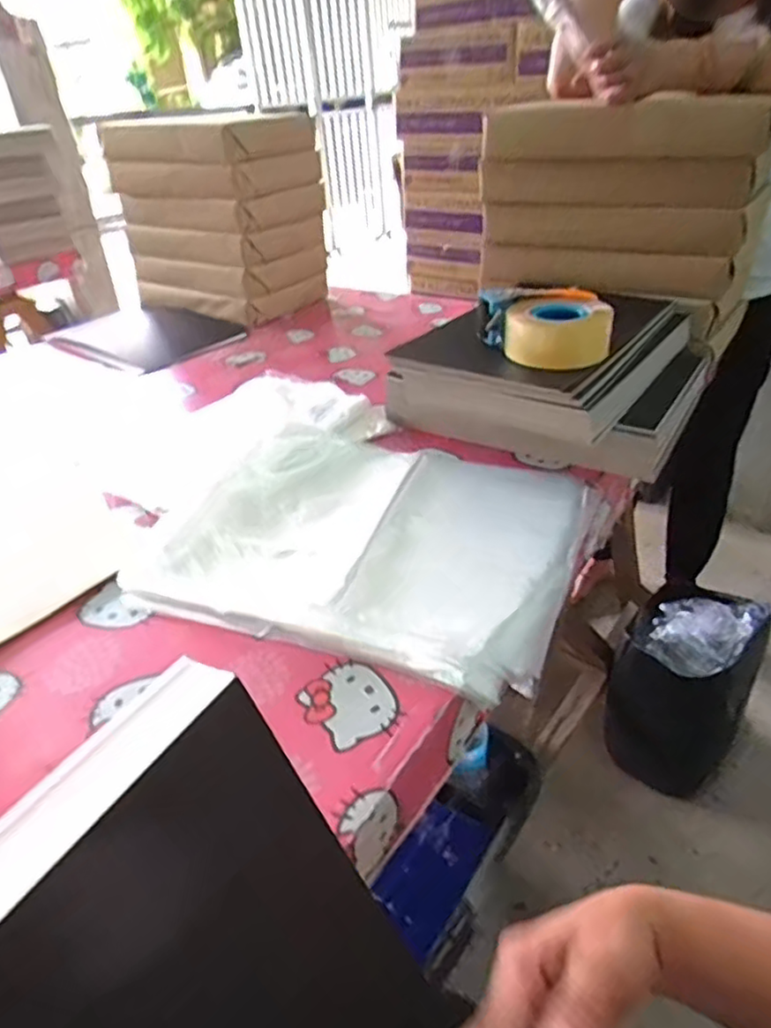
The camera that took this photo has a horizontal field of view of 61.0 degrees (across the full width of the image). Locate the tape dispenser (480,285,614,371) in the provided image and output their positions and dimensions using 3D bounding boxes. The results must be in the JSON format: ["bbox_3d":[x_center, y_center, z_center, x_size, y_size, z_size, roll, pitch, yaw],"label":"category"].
[{"bbox_3d":[0.205,-0.237,0.818,0.118,0.061,0.164,-17,35,-19],"label":"tape dispenser"}]

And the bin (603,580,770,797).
[{"bbox_3d":[0.605,0.348,1.347,0.249,0.383,0.272,16,38,28],"label":"bin"}]

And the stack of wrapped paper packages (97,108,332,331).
[{"bbox_3d":[-0.338,-0.642,1.406,0.377,0.360,0.275,19,40,30],"label":"stack of wrapped paper packages"}]

